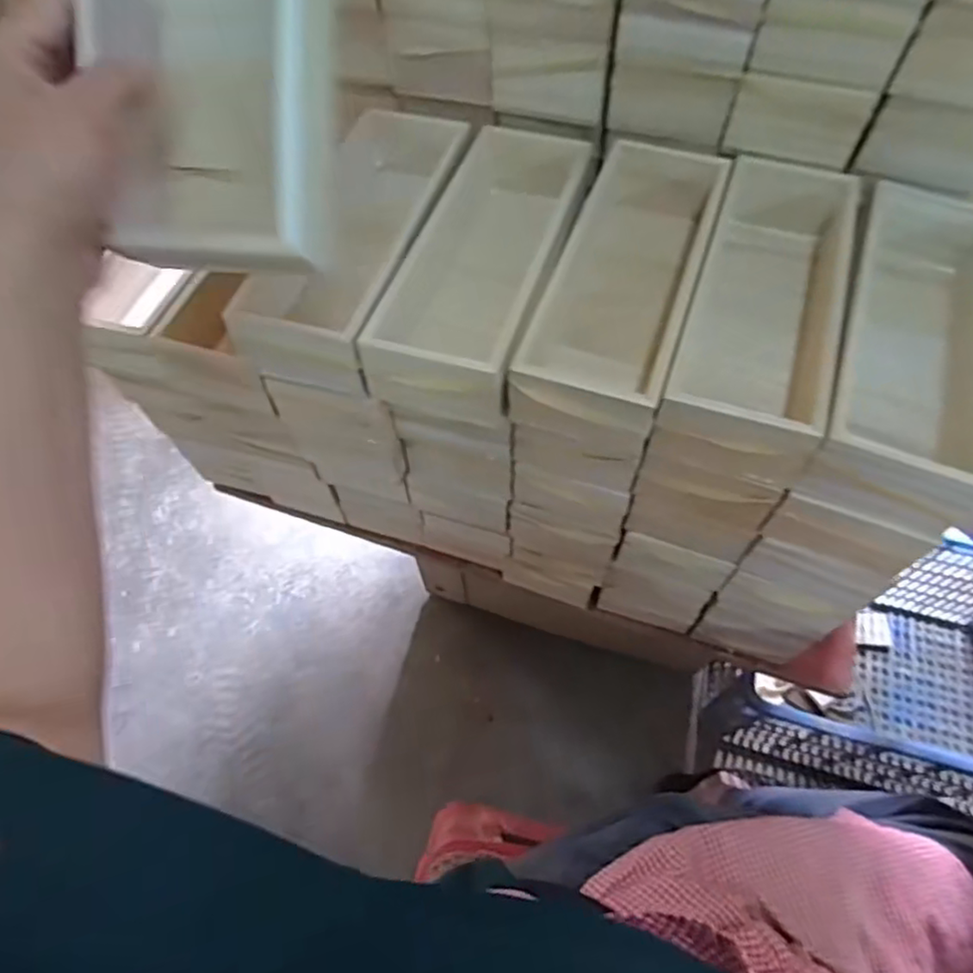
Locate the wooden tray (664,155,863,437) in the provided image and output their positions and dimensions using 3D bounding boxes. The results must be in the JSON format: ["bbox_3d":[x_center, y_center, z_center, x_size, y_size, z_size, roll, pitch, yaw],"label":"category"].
[{"bbox_3d":[0.217,-0.150,0.493,0.104,0.059,0.292,17,62,11],"label":"wooden tray"}]

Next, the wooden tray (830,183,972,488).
[{"bbox_3d":[0.317,-0.115,0.479,0.097,0.069,0.295,19,62,12],"label":"wooden tray"}]

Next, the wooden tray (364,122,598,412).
[{"bbox_3d":[0.001,-0.181,0.531,0.119,0.083,0.281,16,62,10],"label":"wooden tray"}]

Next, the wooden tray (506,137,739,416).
[{"bbox_3d":[0.114,-0.161,0.516,0.101,0.077,0.274,17,62,11],"label":"wooden tray"}]

